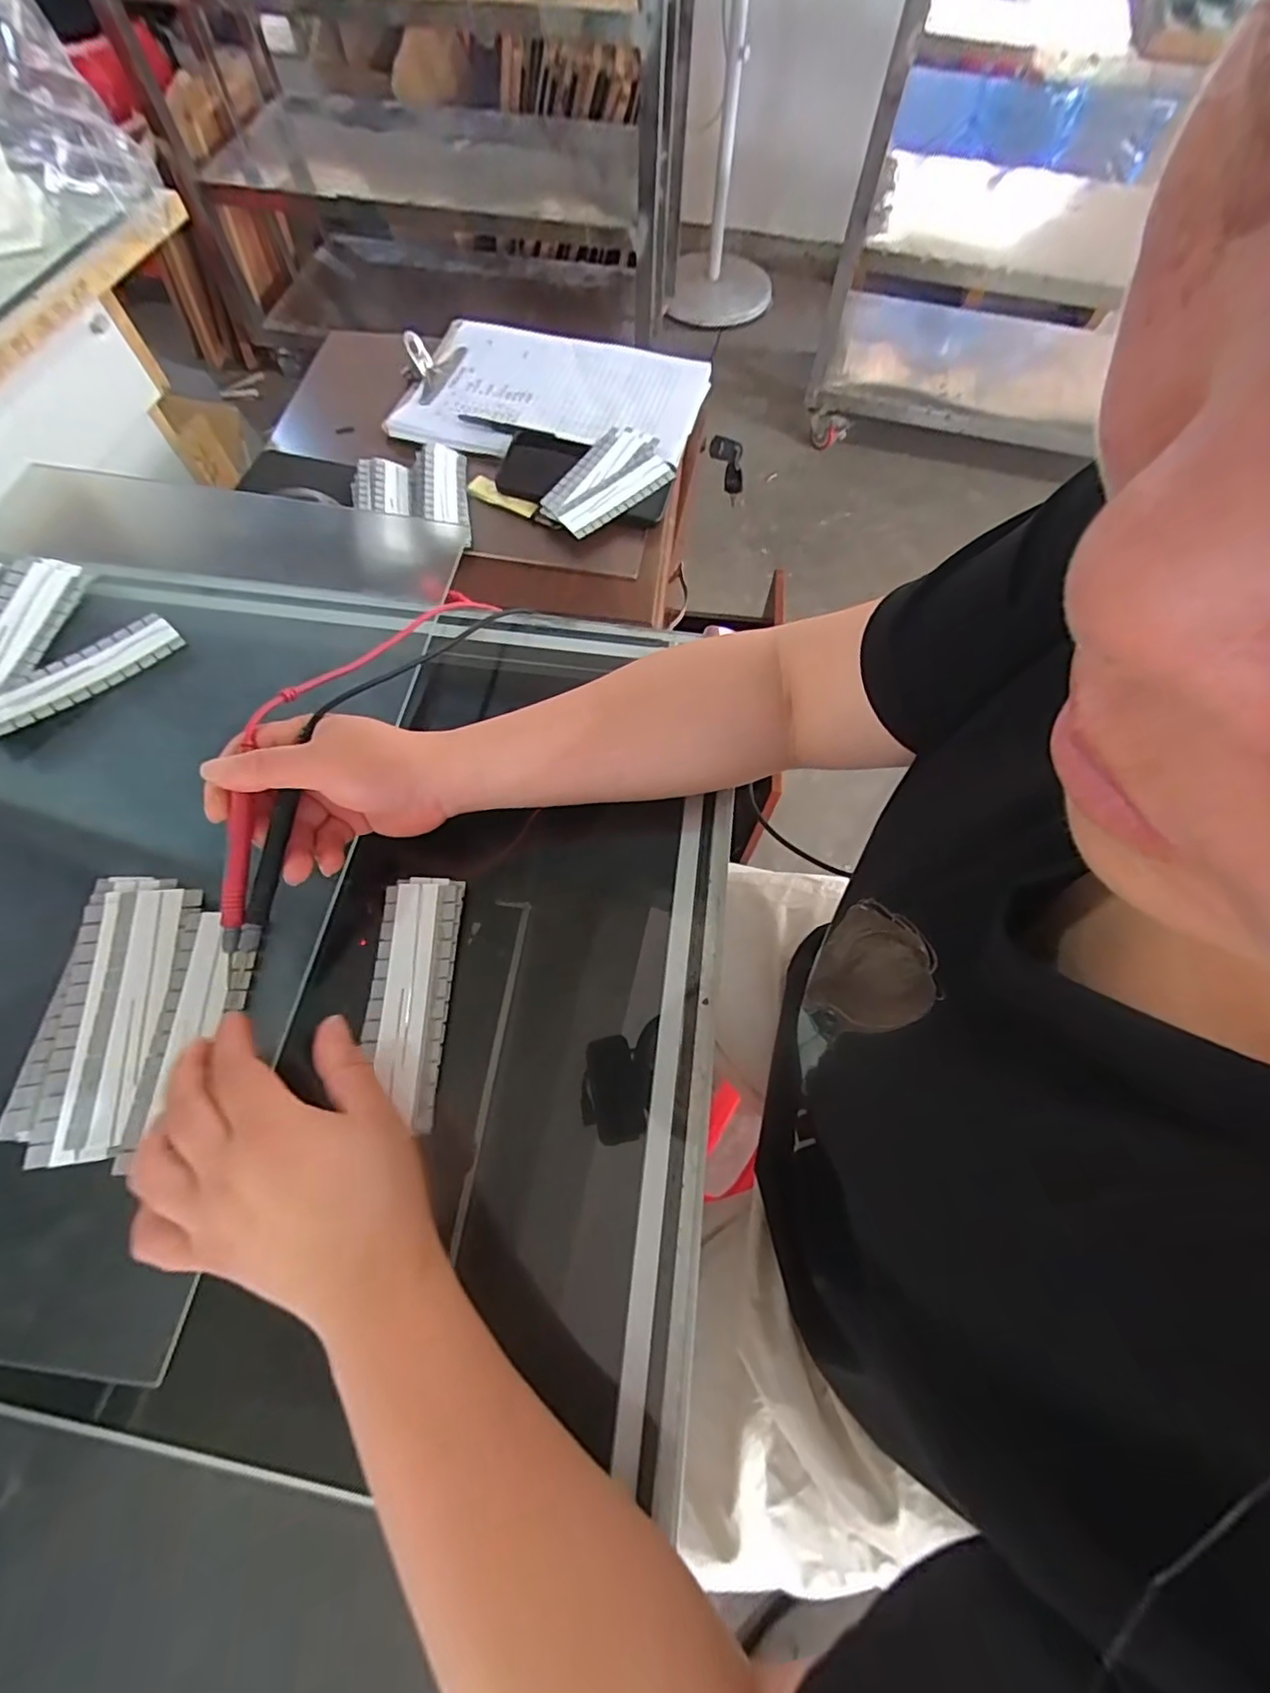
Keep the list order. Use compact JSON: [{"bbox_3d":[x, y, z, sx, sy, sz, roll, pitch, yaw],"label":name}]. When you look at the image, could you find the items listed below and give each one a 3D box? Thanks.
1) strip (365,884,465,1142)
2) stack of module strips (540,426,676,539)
[{"bbox_3d":[-0.118,0.075,0.319,0.042,0.007,0.123,2,65,-2],"label":"strip"},{"bbox_3d":[-0.027,-0.353,0.583,0.081,0.007,0.134,42,74,11],"label":"stack of module strips"}]

